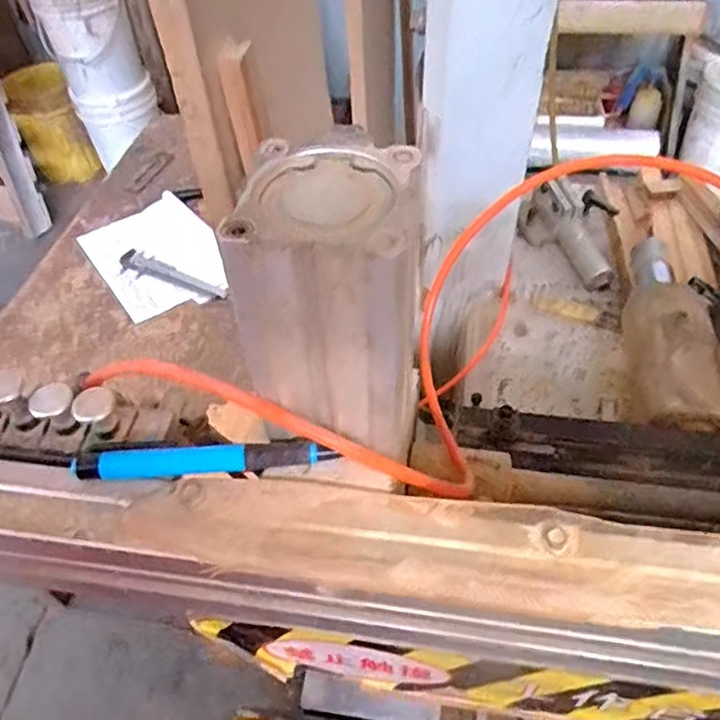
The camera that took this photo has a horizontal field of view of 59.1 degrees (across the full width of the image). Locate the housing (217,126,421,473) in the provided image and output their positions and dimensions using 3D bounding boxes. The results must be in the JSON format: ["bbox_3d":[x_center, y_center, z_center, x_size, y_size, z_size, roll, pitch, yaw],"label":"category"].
[{"bbox_3d":[-0.009,-0.025,0.268,0.067,0.126,0.065,8,50,10],"label":"housing"}]

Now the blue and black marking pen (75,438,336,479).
[{"bbox_3d":[-0.070,0.045,0.287,0.117,0.012,0.011,-5,49,-1],"label":"blue and black marking pen"}]

